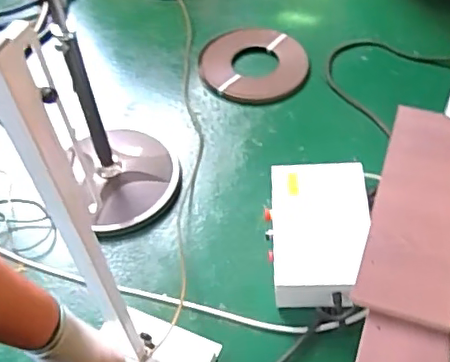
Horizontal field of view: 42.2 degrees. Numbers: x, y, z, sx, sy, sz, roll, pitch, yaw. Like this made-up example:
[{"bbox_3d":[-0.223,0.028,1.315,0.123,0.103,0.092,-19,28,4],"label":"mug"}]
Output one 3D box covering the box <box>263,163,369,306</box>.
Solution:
[{"bbox_3d":[0.275,0.152,1.682,0.295,0.122,0.427,-3,51,1],"label":"box"}]

